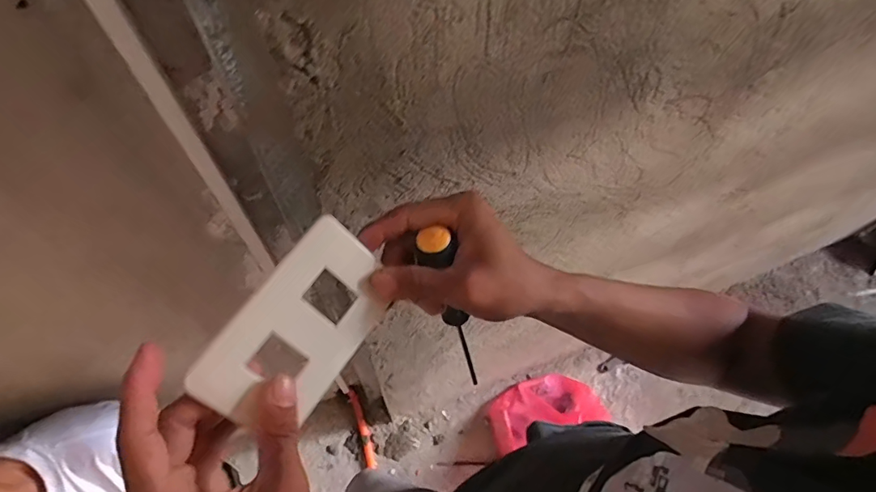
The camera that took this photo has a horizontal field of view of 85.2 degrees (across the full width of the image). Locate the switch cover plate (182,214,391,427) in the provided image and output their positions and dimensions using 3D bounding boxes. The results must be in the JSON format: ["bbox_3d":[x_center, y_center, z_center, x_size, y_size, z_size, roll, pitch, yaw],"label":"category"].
[{"bbox_3d":[-0.076,0.045,0.272,0.066,0.008,0.115,41,68,-14],"label":"switch cover plate"}]

